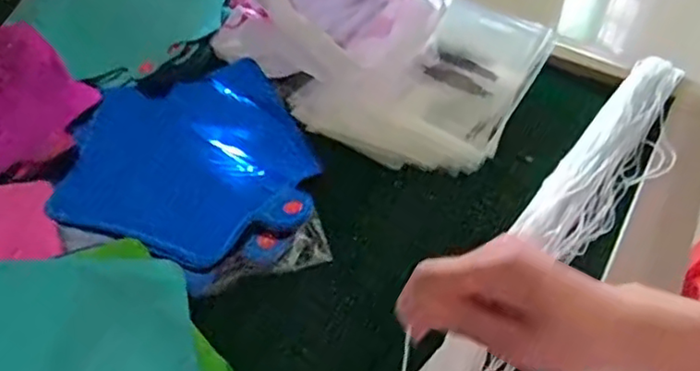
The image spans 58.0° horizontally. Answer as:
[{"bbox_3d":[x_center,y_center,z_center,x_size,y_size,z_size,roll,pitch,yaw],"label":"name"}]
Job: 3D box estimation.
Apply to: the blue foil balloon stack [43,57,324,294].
[{"bbox_3d":[-0.150,-0.023,0.571,0.219,0.019,0.248,-20,53,-14],"label":"blue foil balloon stack"}]

